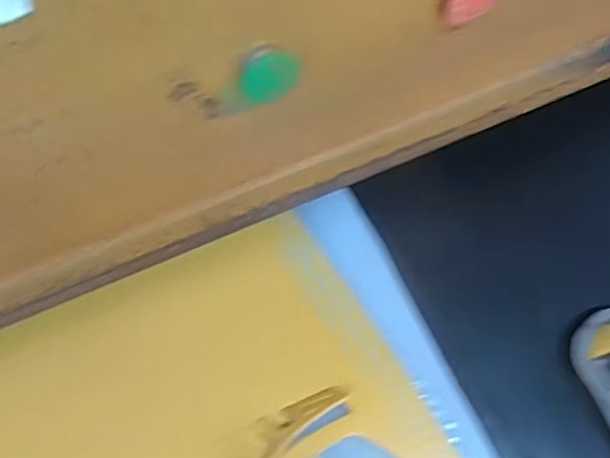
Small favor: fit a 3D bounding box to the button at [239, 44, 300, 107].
[{"bbox_3d":[-0.022,-0.100,0.375,0.044,0.036,0.009,-26,61,-12],"label":"button"}]

